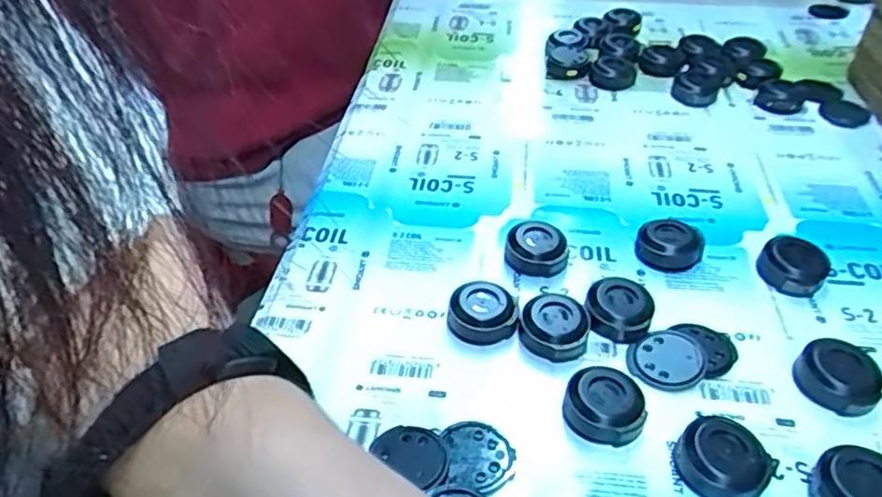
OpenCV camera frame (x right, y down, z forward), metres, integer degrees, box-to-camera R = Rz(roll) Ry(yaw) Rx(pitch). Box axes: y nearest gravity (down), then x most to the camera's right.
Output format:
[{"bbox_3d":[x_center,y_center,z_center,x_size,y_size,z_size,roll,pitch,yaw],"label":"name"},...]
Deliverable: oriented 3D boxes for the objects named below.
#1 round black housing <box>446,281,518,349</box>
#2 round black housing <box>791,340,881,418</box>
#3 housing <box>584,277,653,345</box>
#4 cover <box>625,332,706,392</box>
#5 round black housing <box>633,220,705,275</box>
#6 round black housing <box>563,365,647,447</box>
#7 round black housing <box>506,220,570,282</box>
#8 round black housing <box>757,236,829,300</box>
[{"bbox_3d":[0.018,0.029,0.296,0.028,0.013,0.025,-11,43,-11],"label":"round black housing"},{"bbox_3d":[0.161,0.052,0.269,0.030,0.011,0.030,-1,42,1],"label":"round black housing"},{"bbox_3d":[0.079,0.028,0.297,0.029,0.013,0.030,-1,42,1],"label":"housing"},{"bbox_3d":[0.095,0.047,0.279,0.031,0.004,0.026,-7,42,-6],"label":"cover"},{"bbox_3d":[0.112,-0.001,0.330,0.028,0.016,0.028,-1,42,1],"label":"round black housing"},{"bbox_3d":[0.063,0.060,0.257,0.029,0.014,0.026,10,43,12],"label":"round black housing"},{"bbox_3d":[0.047,0.000,0.328,0.029,0.014,0.028,-1,42,1],"label":"round black housing"},{"bbox_3d":[0.167,0.009,0.317,0.030,0.014,0.029,-1,42,1],"label":"round black housing"}]

